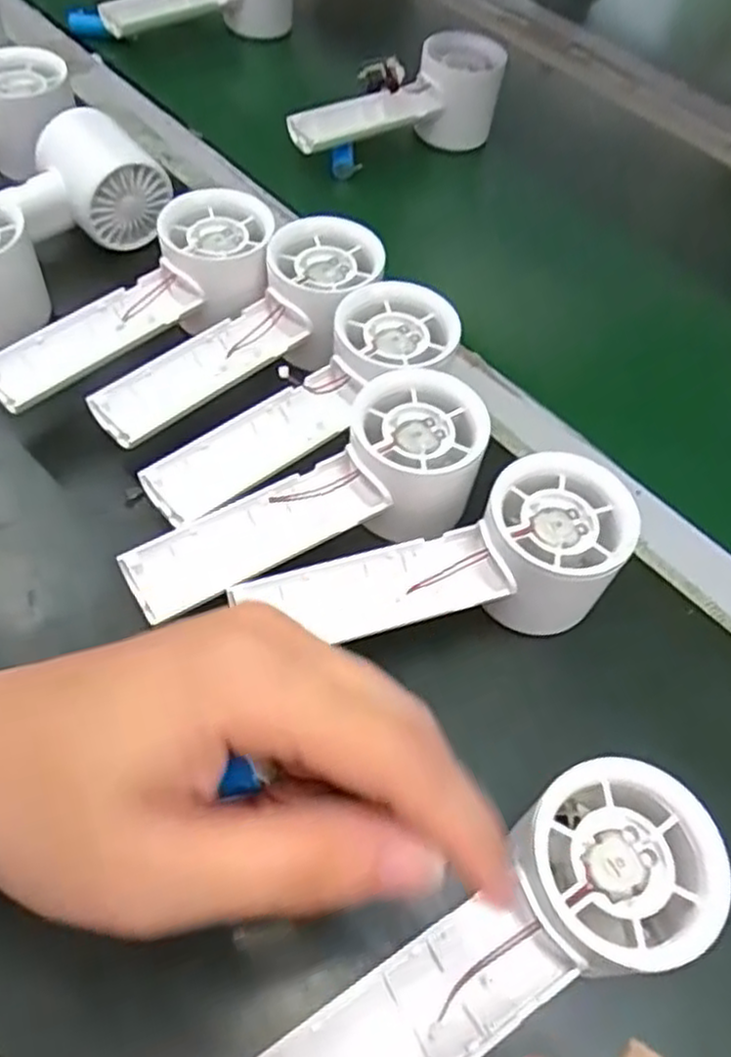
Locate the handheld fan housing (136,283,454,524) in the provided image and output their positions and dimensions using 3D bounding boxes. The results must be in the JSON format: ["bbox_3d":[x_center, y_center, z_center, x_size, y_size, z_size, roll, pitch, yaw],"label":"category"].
[{"bbox_3d":[-0.026,-0.056,0.337,0.157,0.033,0.048,-39,66,-10],"label":"handheld fan housing"}]

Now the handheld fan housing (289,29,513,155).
[{"bbox_3d":[0.016,-0.287,0.514,0.155,0.063,0.056,-18,59,-17],"label":"handheld fan housing"}]

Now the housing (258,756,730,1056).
[{"bbox_3d":[0.031,0.134,0.232,0.154,0.066,0.052,-22,61,-19],"label":"housing"}]

